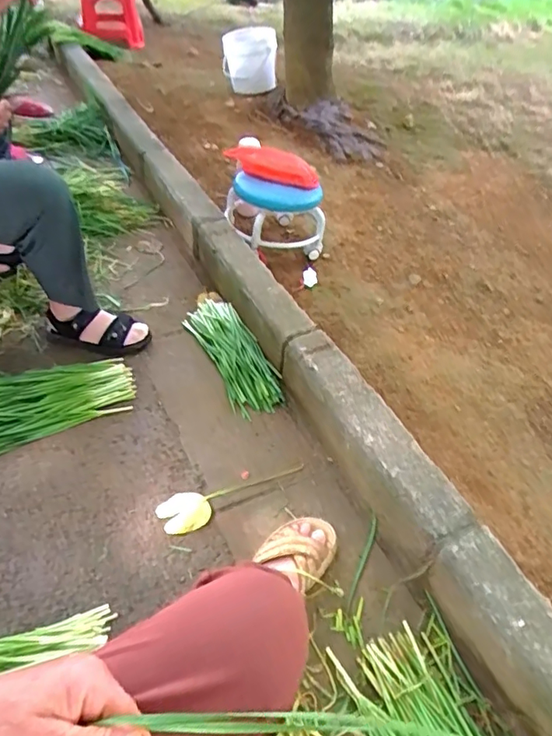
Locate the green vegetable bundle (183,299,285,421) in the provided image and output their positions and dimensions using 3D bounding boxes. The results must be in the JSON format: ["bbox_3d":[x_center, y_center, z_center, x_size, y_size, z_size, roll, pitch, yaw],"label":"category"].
[{"bbox_3d":[-0.095,-0.033,1.211,0.125,0.063,0.337,-19,50,-23],"label":"green vegetable bundle"}]

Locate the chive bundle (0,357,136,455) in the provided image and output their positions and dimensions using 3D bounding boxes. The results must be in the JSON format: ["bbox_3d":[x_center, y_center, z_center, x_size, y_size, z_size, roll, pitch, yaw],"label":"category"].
[{"bbox_3d":[-0.521,0.070,1.069,0.455,0.039,0.235,-13,48,-18],"label":"chive bundle"}]

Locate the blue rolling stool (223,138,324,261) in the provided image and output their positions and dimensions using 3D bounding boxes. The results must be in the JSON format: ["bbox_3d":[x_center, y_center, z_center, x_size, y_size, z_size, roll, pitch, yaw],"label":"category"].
[{"bbox_3d":[-0.014,-0.478,1.508,0.246,0.236,0.290,-7,46,-13],"label":"blue rolling stool"}]

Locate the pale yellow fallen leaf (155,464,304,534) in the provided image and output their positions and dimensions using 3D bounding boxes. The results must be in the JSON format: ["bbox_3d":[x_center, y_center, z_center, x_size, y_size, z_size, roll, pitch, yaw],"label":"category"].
[{"bbox_3d":[-0.080,0.219,0.973,0.277,0.029,0.075,-23,52,-26],"label":"pale yellow fallen leaf"}]

